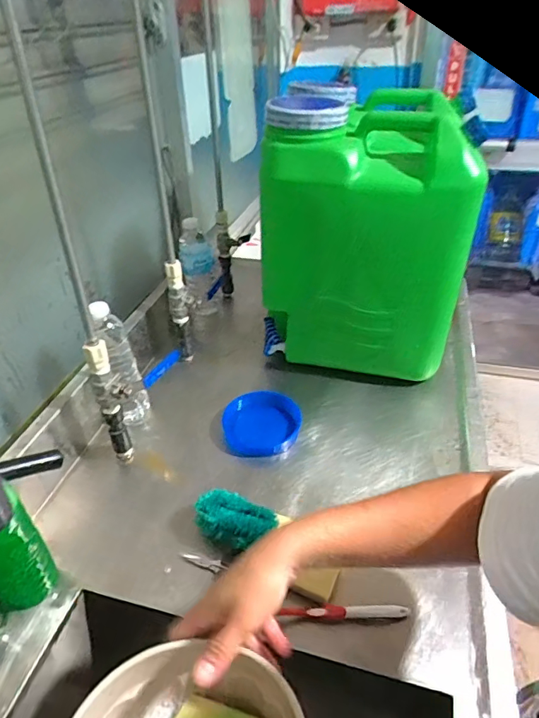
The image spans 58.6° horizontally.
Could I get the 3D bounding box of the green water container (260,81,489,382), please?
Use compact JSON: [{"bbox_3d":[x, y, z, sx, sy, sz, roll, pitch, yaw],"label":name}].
[{"bbox_3d":[0.161,-0.203,0.838,0.313,0.442,0.254,4,37,8],"label":"green water container"}]

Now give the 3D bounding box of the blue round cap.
[{"bbox_3d":[-0.011,0.104,0.771,0.121,0.037,0.109,-5,36,-4],"label":"blue round cap"}]

